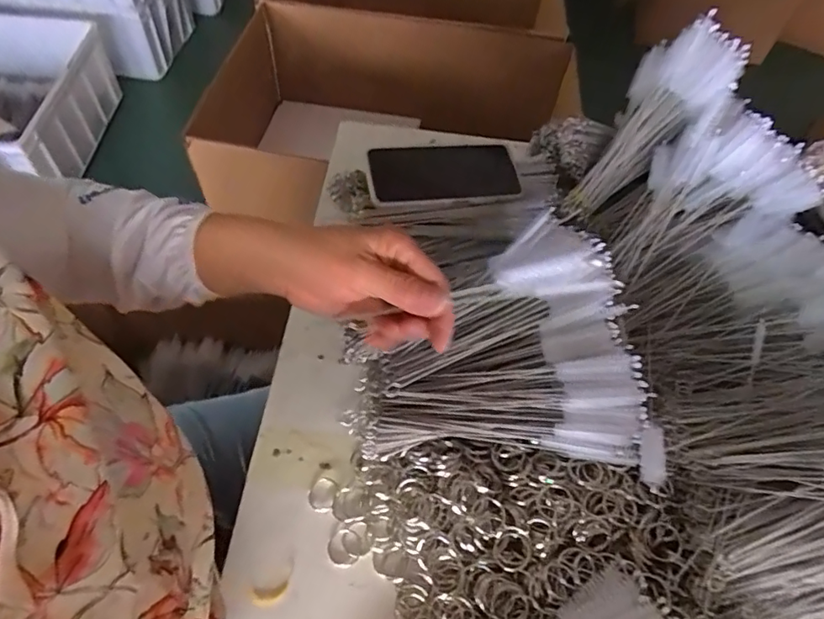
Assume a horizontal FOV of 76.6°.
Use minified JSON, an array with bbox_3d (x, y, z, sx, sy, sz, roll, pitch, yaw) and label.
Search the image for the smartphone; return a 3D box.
[{"bbox_3d":[0.033,-0.149,0.573,0.158,0.015,0.092,-2,54,-6],"label":"smartphone"}]

